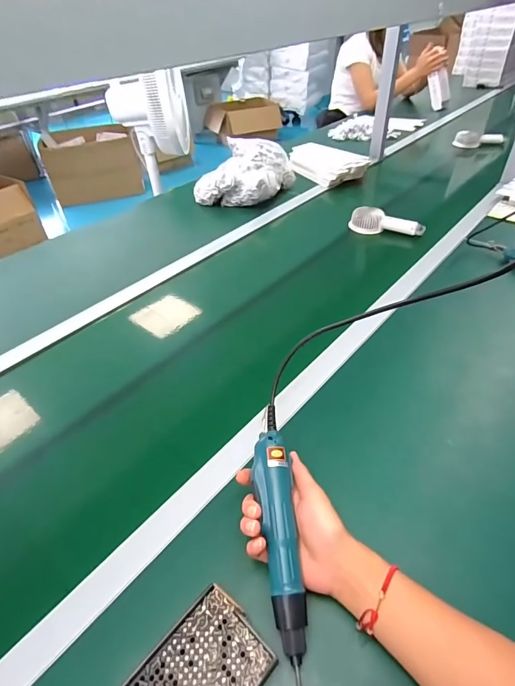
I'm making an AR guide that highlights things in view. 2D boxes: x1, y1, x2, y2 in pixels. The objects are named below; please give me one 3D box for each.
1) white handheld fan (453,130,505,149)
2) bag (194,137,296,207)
[{"bbox_3d":[0.793,-0.734,1.388,0.157,0.045,0.090,2,43,5],"label":"white handheld fan"},{"bbox_3d":[-0.035,-0.500,1.127,0.211,0.127,0.239,22,48,25],"label":"bag"}]

